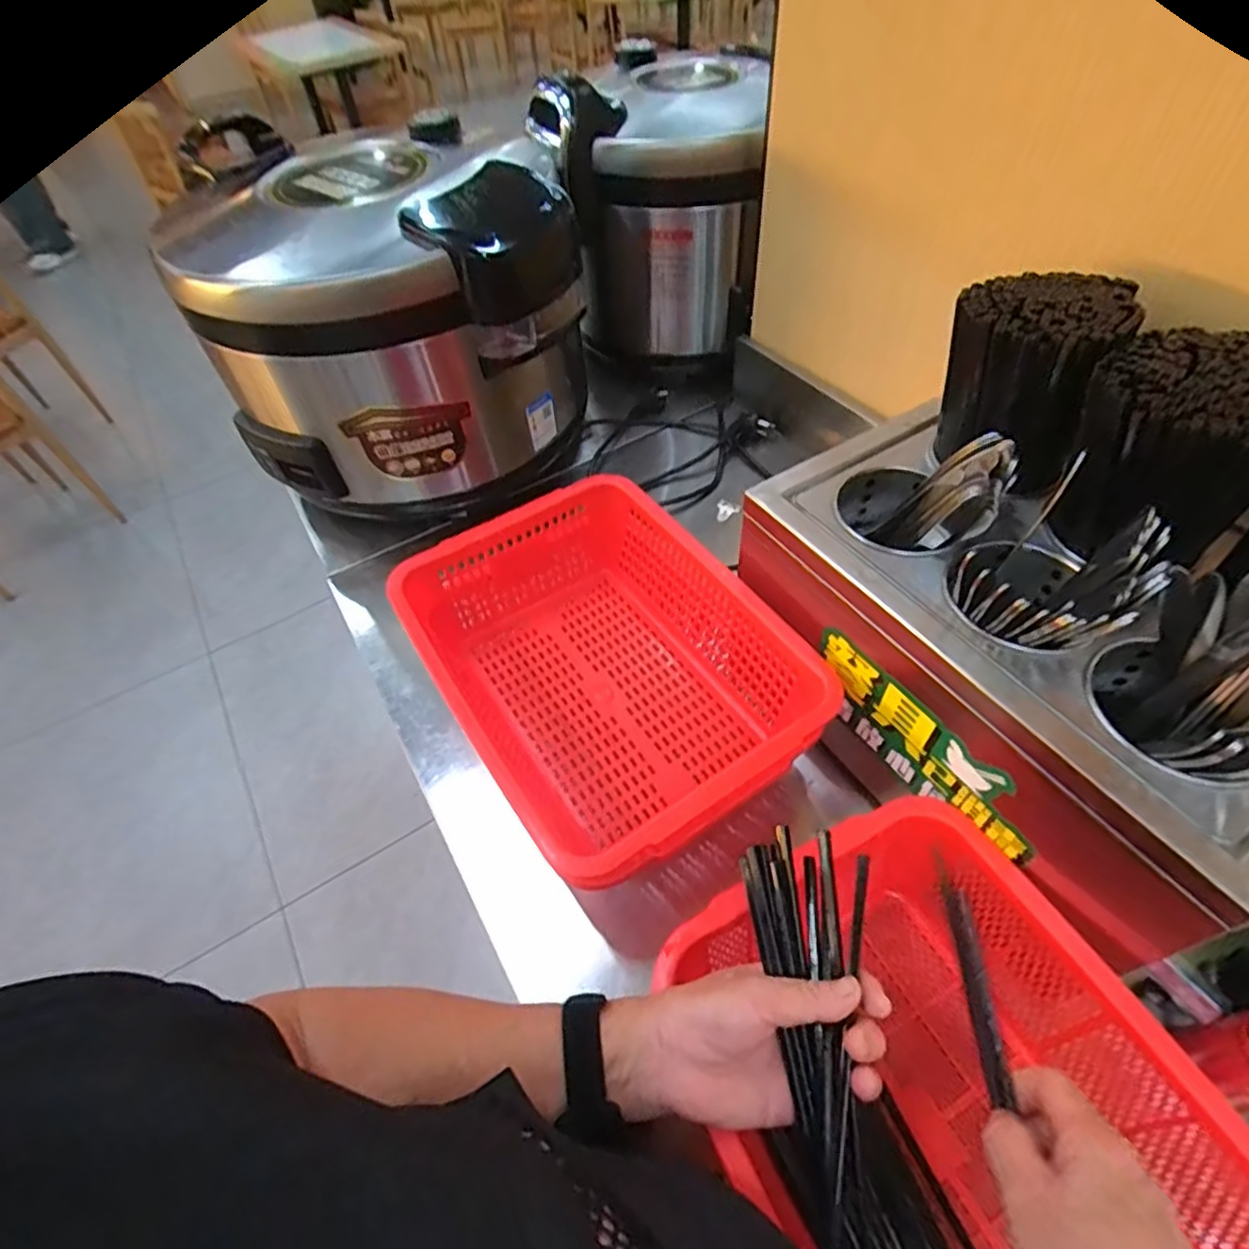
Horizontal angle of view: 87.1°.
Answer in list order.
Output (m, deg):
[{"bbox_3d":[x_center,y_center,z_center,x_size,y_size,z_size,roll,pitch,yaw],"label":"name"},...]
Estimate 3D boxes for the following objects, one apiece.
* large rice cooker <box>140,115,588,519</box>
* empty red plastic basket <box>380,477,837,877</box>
[{"bbox_3d":[-0.301,-0.359,0.809,0.369,0.313,0.417,-30,55,-18],"label":"large rice cooker"},{"bbox_3d":[-0.015,0.038,0.596,0.265,0.116,0.343,-29,55,-17],"label":"empty red plastic basket"}]

